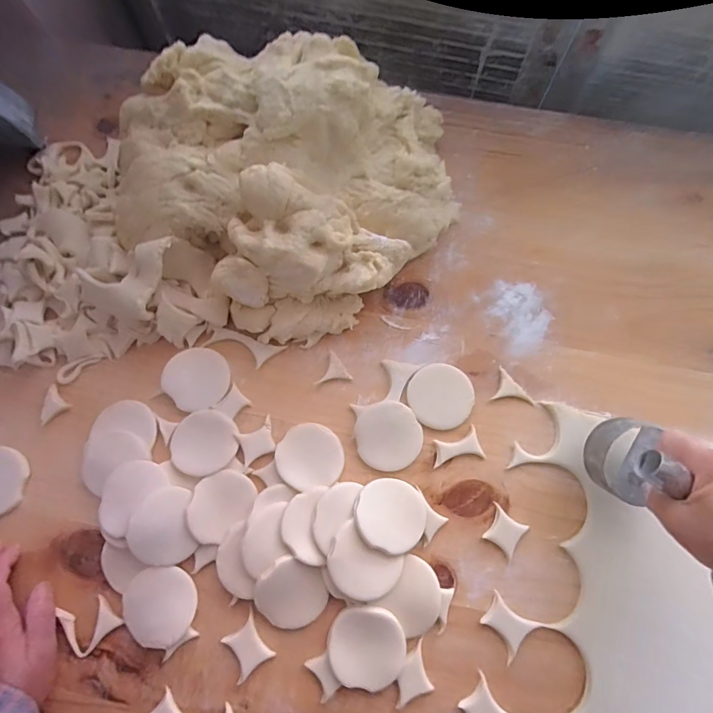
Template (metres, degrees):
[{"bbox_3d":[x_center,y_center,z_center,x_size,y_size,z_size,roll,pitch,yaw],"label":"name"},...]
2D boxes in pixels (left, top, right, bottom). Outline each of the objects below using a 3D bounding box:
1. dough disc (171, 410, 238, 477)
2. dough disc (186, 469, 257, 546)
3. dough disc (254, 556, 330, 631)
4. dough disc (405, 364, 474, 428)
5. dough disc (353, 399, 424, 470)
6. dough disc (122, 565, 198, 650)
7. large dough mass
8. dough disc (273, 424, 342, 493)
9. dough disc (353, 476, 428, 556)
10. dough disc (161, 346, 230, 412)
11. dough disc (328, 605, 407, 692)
[{"bbox_3d":[-0.160,0.090,0.456,0.068,0.006,0.065,0,73,0],"label":"dough disc"},{"bbox_3d":[-0.136,0.147,0.433,0.069,0.004,0.055,-41,88,-15],"label":"dough disc"},{"bbox_3d":[-0.062,0.227,0.414,0.068,0.004,0.066,-1,96,-9],"label":"dough disc"},{"bbox_3d":[0.091,0.042,0.472,0.069,0.004,0.069,0,73,0],"label":"dough disc"},{"bbox_3d":[0.034,0.082,0.458,0.066,0.012,0.070,0,73,0],"label":"dough disc"},{"bbox_3d":[-0.187,0.236,0.412,0.067,0.010,0.067,0,80,-2],"label":"dough disc"},{"bbox_3d":[-0.074,-0.203,0.482,0.321,0.137,0.317,0,73,0],"label":"large dough mass"},{"bbox_3d":[-0.049,0.103,0.451,0.067,0.011,0.064,0,73,0],"label":"dough disc"},{"bbox_3d":[0.034,0.154,0.425,0.067,0.006,0.067,4,59,-7],"label":"dough disc"},{"bbox_3d":[-0.175,0.024,0.477,0.066,0.012,0.068,0,73,0],"label":"dough disc"},{"bbox_3d":[0.010,0.267,0.402,0.067,0.011,0.069,0,73,0],"label":"dough disc"}]

